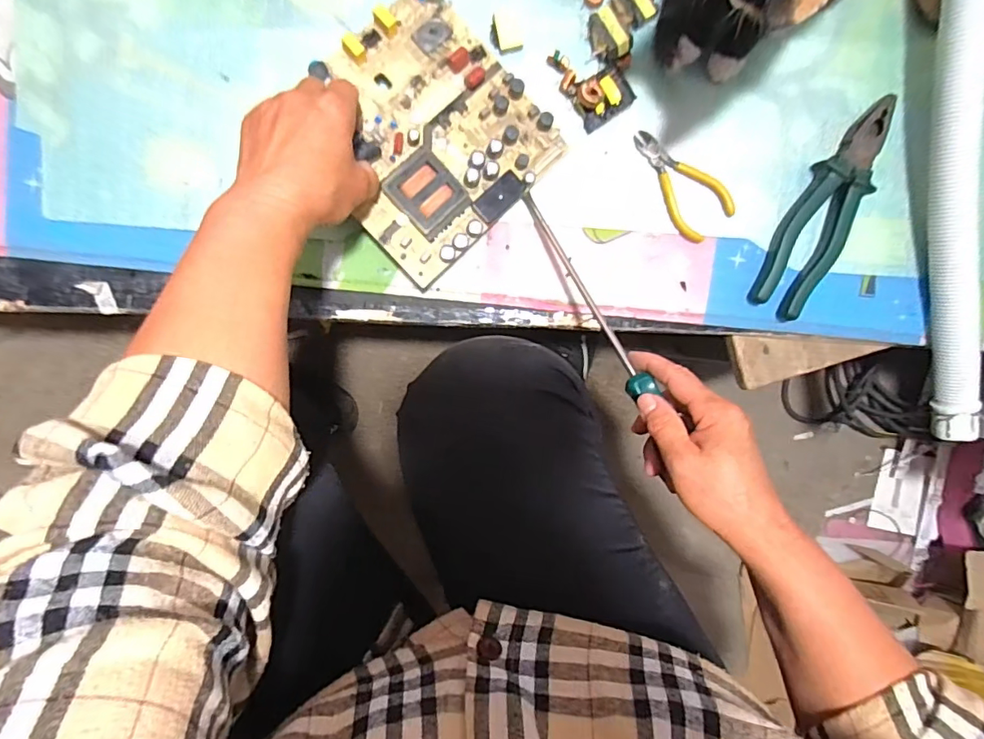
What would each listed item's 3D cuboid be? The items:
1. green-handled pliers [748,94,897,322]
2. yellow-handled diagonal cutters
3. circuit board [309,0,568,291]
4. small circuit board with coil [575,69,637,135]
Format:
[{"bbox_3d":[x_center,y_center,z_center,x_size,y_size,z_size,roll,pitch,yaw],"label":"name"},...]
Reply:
[{"bbox_3d":[0.292,-0.140,0.448,0.051,0.018,0.195,26,96,-4],"label":"green-handled pliers"},{"bbox_3d":[0.171,-0.169,0.451,0.053,0.006,0.107,-30,96,3],"label":"yellow-handled diagonal cutters"},{"bbox_3d":[-0.056,-0.196,0.425,0.176,0.035,0.181,-43,96,4],"label":"circuit board"},{"bbox_3d":[0.096,-0.231,0.435,0.046,0.023,0.032,-34,96,3],"label":"small circuit board with coil"}]

